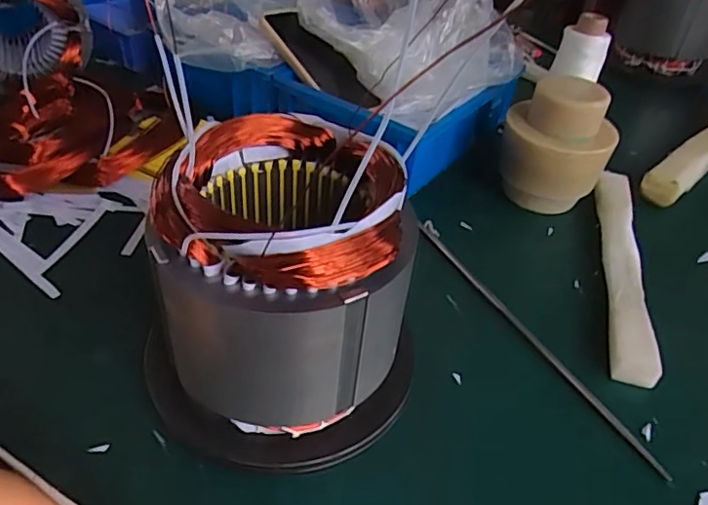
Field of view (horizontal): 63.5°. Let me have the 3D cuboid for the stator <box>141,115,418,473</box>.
[{"bbox_3d":[-0.051,0.030,0.360,0.159,0.180,0.145,-12,43,-21],"label":"stator"}]

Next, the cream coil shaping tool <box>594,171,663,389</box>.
[{"bbox_3d":[0.257,0.007,0.553,0.034,0.025,0.292,14,40,9],"label":"cream coil shaping tool"}]

